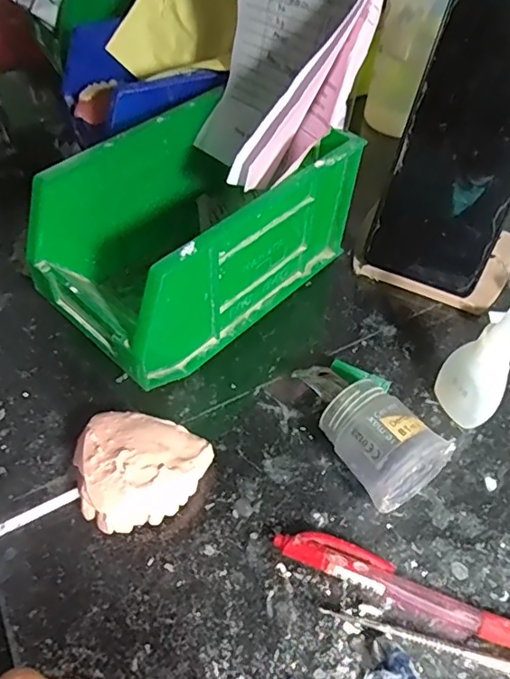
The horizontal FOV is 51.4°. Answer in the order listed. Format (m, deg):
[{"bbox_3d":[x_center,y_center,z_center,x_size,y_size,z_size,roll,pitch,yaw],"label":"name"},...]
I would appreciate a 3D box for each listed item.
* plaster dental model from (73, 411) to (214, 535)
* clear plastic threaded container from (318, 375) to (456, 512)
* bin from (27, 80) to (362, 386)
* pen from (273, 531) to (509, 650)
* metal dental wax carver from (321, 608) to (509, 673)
[{"bbox_3d":[-0.058,0.060,0.256,0.058,0.027,0.059,1,53,-1],"label":"plaster dental model"},{"bbox_3d":[0.060,0.051,0.258,0.042,0.044,0.052,-27,58,-21],"label":"clear plastic threaded container"},{"bbox_3d":[-0.033,-0.062,0.310,0.094,0.091,0.164,38,60,24],"label":"bin"},{"bbox_3d":[0.074,0.112,0.231,0.132,0.011,0.018,20,55,12],"label":"pen"},{"bbox_3d":[0.104,0.135,0.220,0.151,0.004,0.007,14,54,8],"label":"metal dental wax carver"}]

